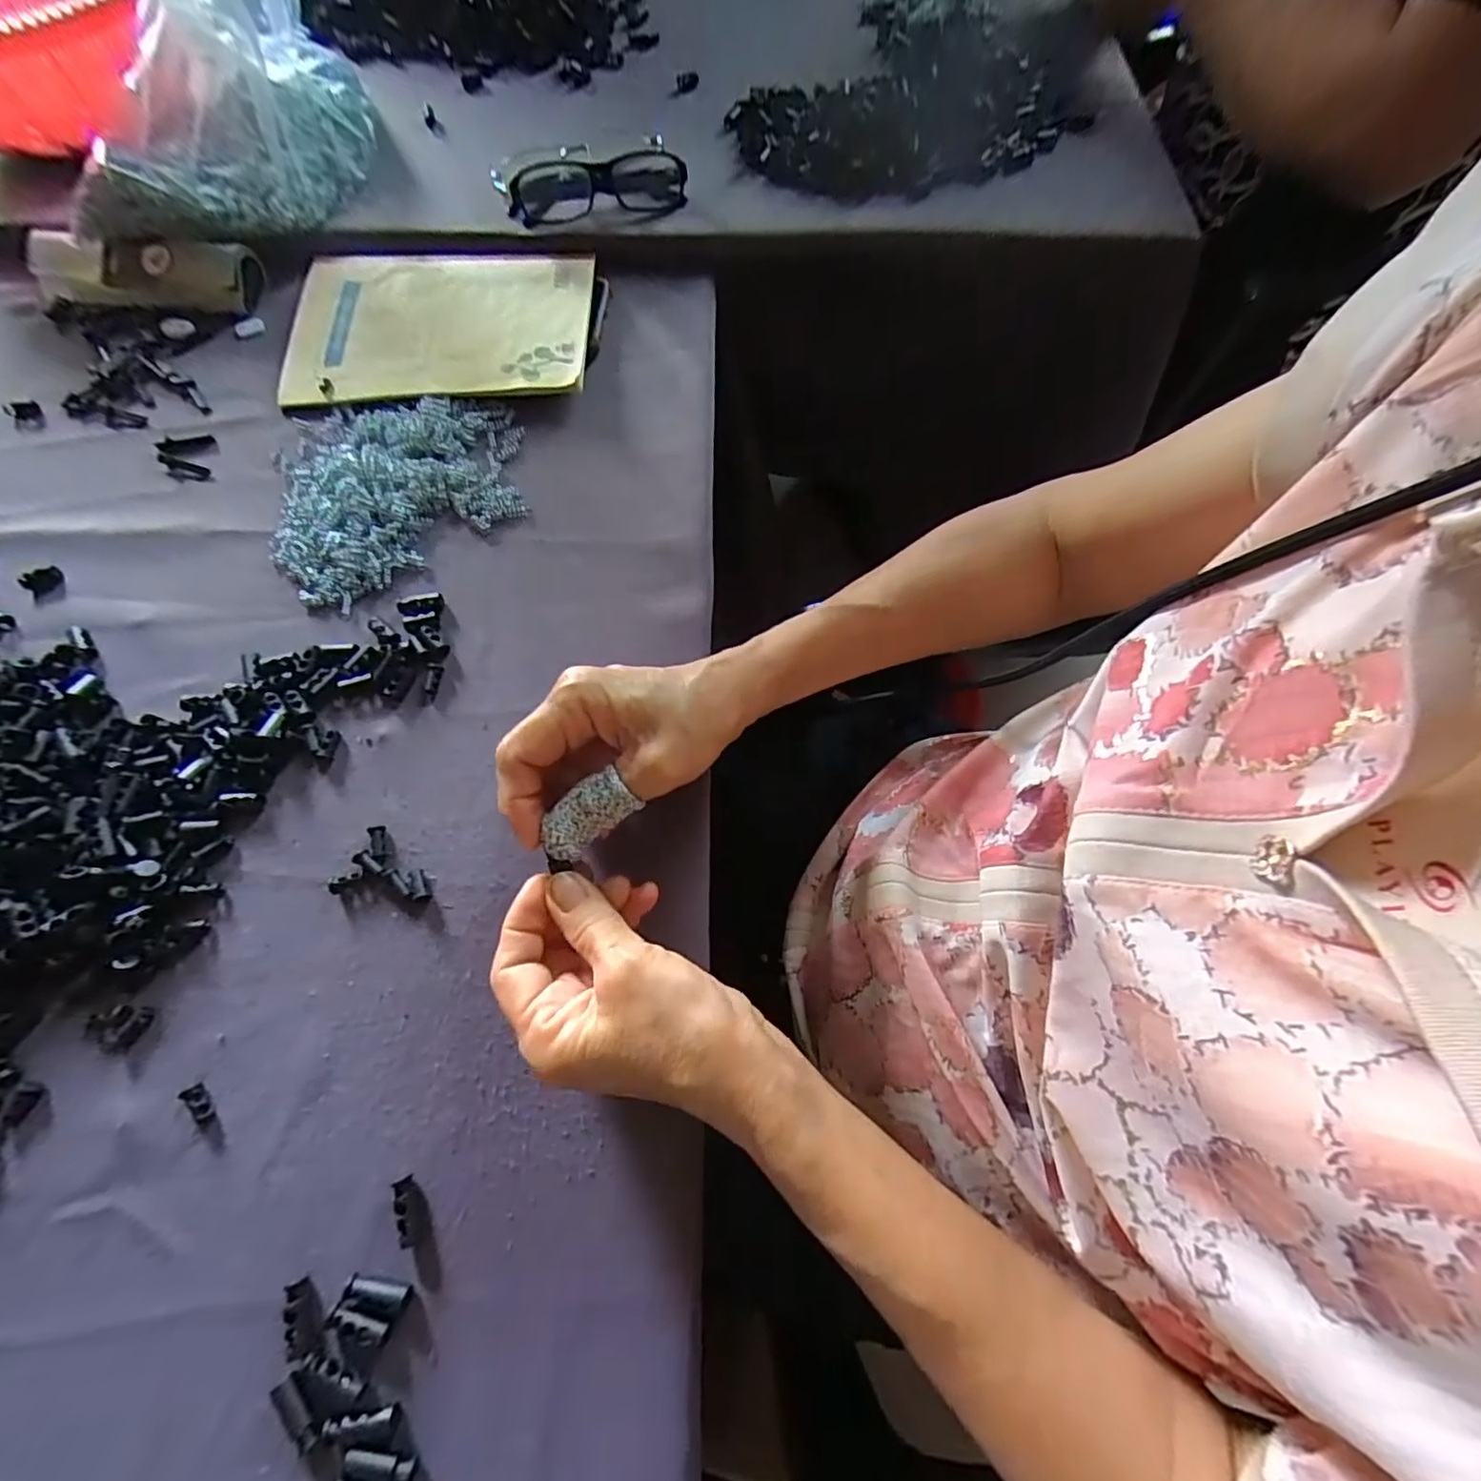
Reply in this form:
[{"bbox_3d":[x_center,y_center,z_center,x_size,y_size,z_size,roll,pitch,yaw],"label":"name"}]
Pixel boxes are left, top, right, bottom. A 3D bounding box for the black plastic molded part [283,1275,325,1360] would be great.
[{"bbox_3d":[-0.166,0.219,0.237,0.014,0.005,0.024,-23,69,-9],"label":"black plastic molded part"}]

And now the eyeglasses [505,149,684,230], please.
[{"bbox_3d":[-0.108,-0.414,0.478,0.134,0.038,0.041,-8,68,-3],"label":"eyeglasses"}]

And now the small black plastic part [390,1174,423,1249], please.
[{"bbox_3d":[-0.133,0.189,0.251,0.008,0.008,0.024,-20,69,-8],"label":"small black plastic part"}]

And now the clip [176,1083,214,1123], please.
[{"bbox_3d":[-0.232,0.155,0.267,0.008,0.006,0.016,-39,73,-14],"label":"clip"}]

